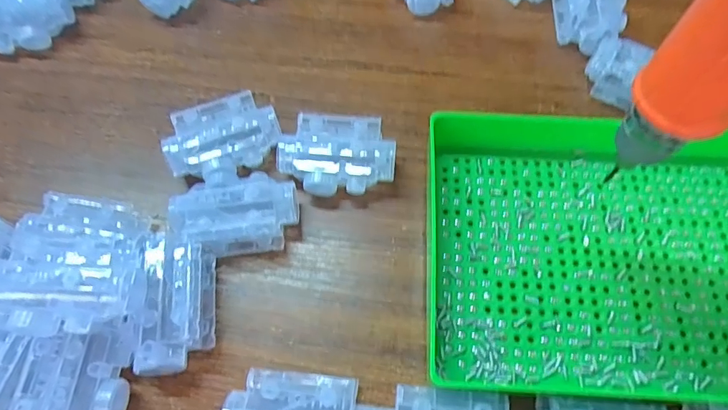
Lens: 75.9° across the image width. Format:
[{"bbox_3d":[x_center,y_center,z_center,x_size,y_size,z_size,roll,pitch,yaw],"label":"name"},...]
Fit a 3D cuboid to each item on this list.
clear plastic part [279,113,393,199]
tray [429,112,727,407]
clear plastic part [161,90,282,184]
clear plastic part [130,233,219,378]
[{"bbox_3d":[-0.016,-0.028,0.282,0.068,0.028,0.043,0,64,1],"label":"clear plastic part"},{"bbox_3d":[0.156,0.023,0.250,0.237,0.038,0.152,1,64,2],"label":"tray"},{"bbox_3d":[-0.084,-0.036,0.285,0.065,0.028,0.046,-22,66,-9],"label":"clear plastic part"},{"bbox_3d":[-0.097,0.050,0.243,0.030,0.035,0.068,-6,64,-1],"label":"clear plastic part"}]

